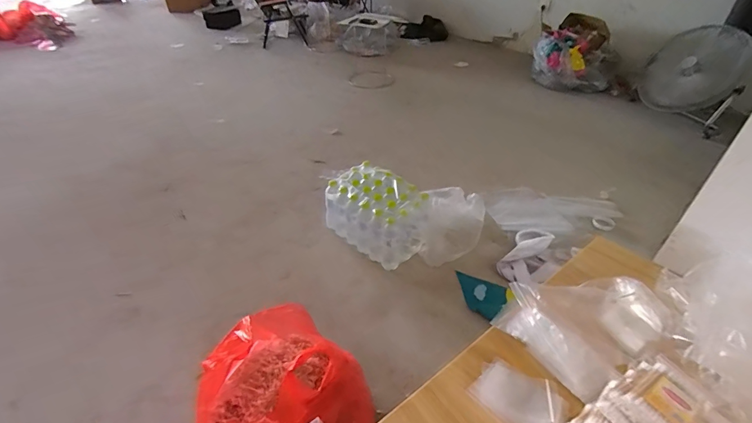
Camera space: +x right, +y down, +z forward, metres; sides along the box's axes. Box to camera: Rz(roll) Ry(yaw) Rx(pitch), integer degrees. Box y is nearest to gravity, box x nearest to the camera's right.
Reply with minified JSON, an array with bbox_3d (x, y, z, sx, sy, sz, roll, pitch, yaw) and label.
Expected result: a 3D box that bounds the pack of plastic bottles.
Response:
[{"bbox_3d":[0.009,0.002,1.486,0.372,0.221,0.245,30,48,31],"label":"pack of plastic bottles"}]

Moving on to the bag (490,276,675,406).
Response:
[{"bbox_3d":[0.340,0.169,0.624,0.231,0.049,0.197,-21,44,-24],"label":"bag"}]

